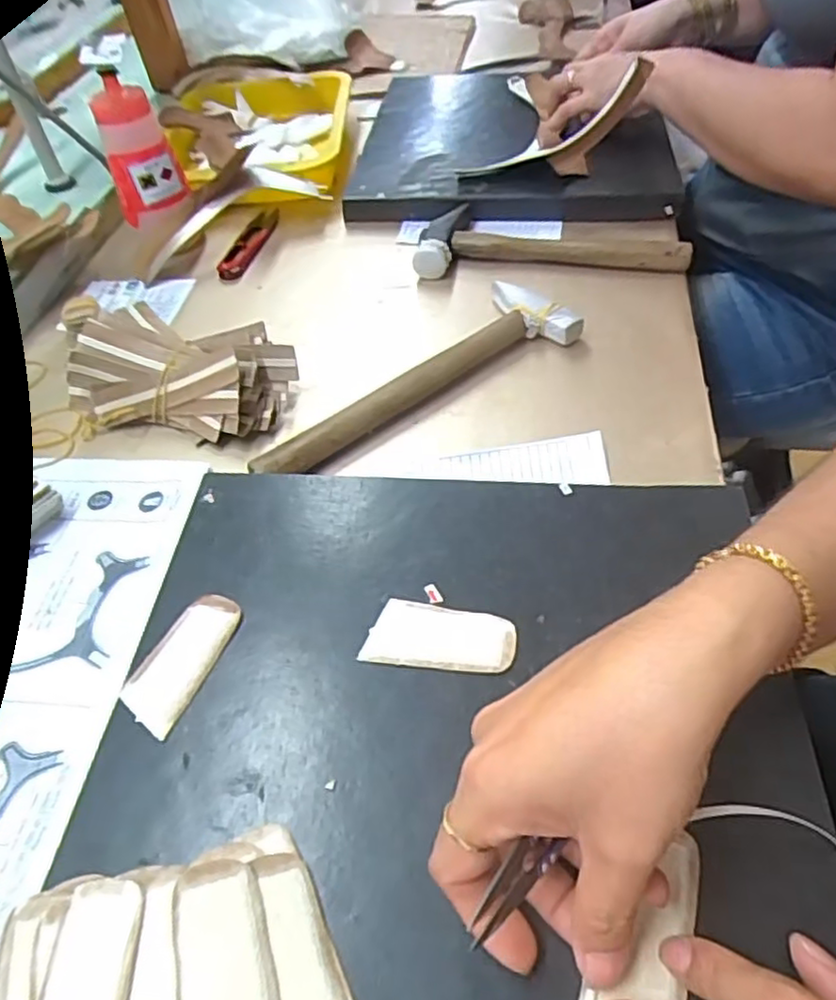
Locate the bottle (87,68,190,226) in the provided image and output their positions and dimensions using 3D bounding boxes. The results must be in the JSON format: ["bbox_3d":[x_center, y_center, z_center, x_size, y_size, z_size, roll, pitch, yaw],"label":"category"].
[{"bbox_3d":[-0.237,-0.296,0.570,0.058,0.098,0.047,-24,52,-15],"label":"bottle"}]

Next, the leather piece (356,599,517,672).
[{"bbox_3d":[0.011,0.064,0.320,0.069,0.004,0.032,3,50,8],"label":"leather piece"}]

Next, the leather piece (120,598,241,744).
[{"bbox_3d":[-0.113,0.075,0.323,0.032,0.004,0.069,15,53,18],"label":"leather piece"}]

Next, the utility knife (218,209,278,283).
[{"bbox_3d":[-0.155,-0.236,0.621,0.027,0.012,0.113,6,50,11],"label":"utility knife"}]

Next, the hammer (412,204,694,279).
[{"bbox_3d":[0.109,-0.225,0.570,0.217,0.025,0.089,0,50,6],"label":"hammer"}]

